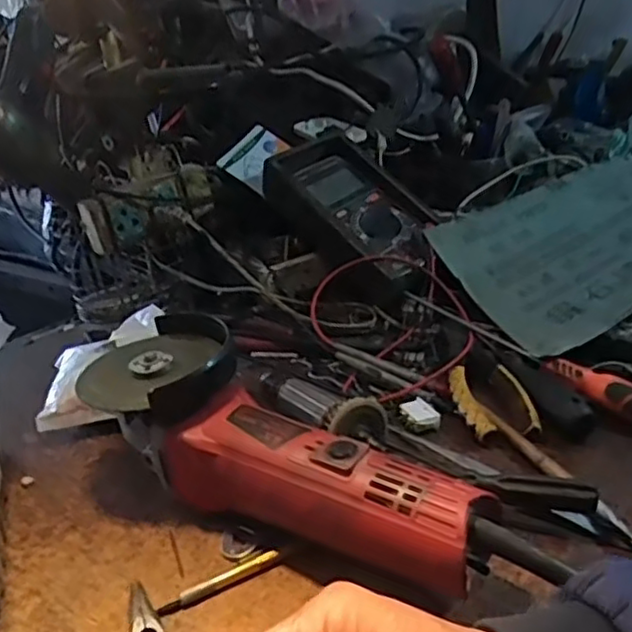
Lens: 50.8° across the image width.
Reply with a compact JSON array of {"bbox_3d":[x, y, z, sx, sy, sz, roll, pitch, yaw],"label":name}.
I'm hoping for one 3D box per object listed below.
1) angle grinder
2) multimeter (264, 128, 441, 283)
[{"bbox_3d":[-0.009,0.082,0.413,0.318,0.088,0.100,10,31,29],"label":"angle grinder"},{"bbox_3d":[0.043,-0.115,0.690,0.108,0.037,0.204,-34,63,-26],"label":"multimeter"}]

